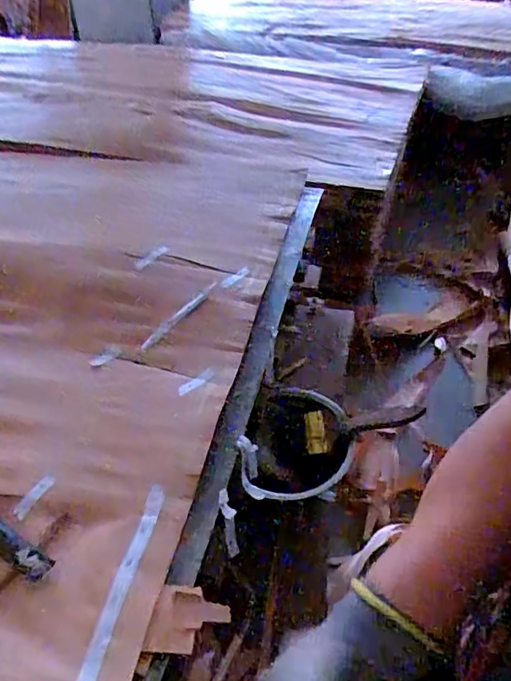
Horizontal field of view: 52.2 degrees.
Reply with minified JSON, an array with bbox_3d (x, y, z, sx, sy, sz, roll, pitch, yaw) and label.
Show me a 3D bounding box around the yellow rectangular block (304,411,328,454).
[{"bbox_3d":[0.079,0.120,0.681,0.027,0.014,0.061,-1,42,-1],"label":"yellow rectangular block"}]

